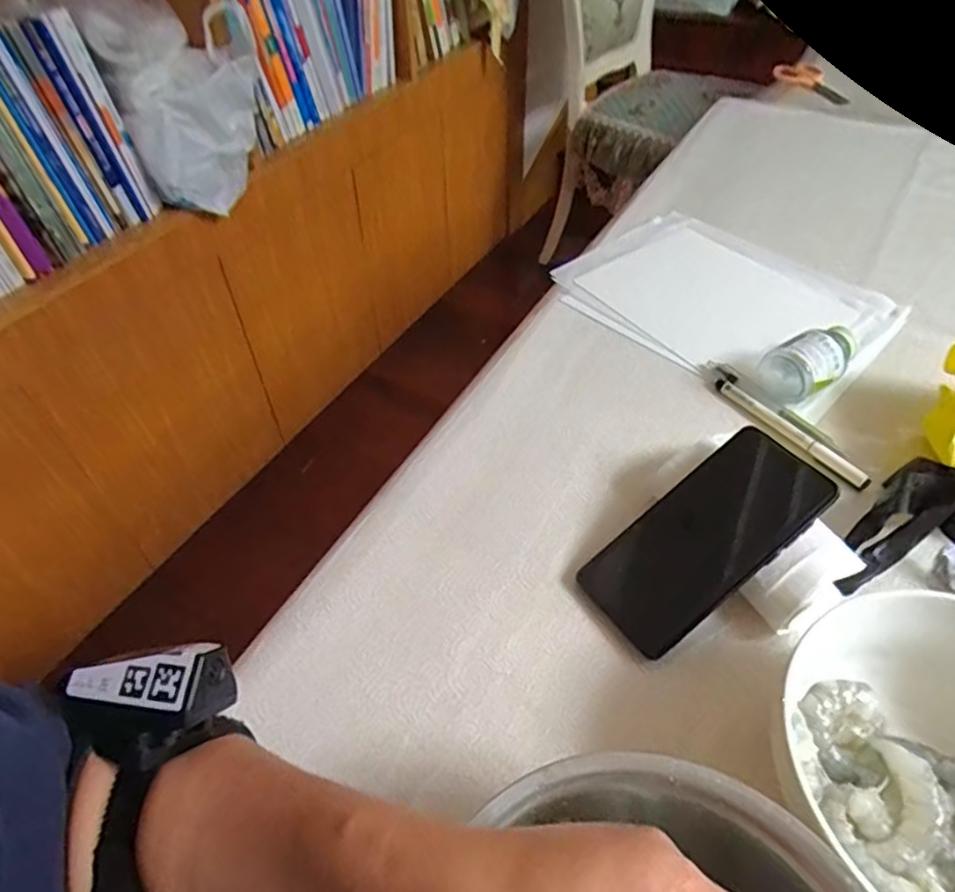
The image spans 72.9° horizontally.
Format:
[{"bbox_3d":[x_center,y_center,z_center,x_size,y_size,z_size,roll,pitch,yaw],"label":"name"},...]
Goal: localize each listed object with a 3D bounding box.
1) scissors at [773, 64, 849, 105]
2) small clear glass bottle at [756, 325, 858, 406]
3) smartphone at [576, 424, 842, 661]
[{"bbox_3d":[0.575,-0.623,1.117,0.066,0.018,0.179,-4,48,-2],"label":"scissors"},{"bbox_3d":[0.288,-0.072,0.549,0.087,0.041,0.047,-19,50,-16],"label":"small clear glass bottle"},{"bbox_3d":[0.149,0.059,0.427,0.162,0.005,0.078,-41,56,-1],"label":"smartphone"}]

